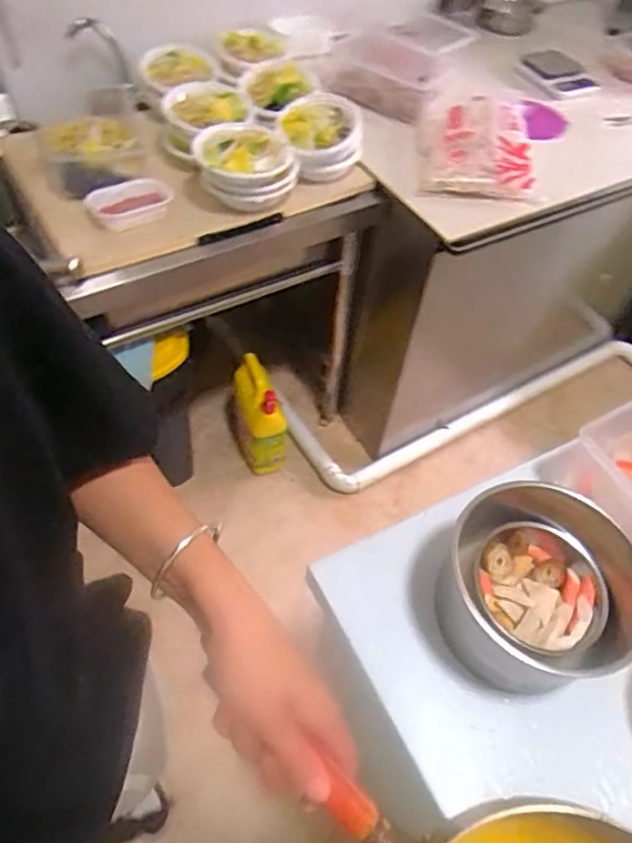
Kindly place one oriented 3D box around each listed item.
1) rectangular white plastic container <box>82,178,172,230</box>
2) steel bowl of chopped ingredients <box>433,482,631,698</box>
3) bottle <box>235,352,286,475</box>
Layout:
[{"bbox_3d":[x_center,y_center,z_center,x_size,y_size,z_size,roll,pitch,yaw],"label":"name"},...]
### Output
[{"bbox_3d":[-0.330,-0.389,1.073,0.147,0.032,0.100,-18,57,-17],"label":"rectangular white plastic container"},{"bbox_3d":[0.237,0.183,0.635,0.182,0.127,0.171,2,54,-3],"label":"steel bowl of chopped ingredients"},{"bbox_3d":[-0.141,-0.005,1.591,0.102,0.306,0.175,-17,57,-17],"label":"bottle"}]

